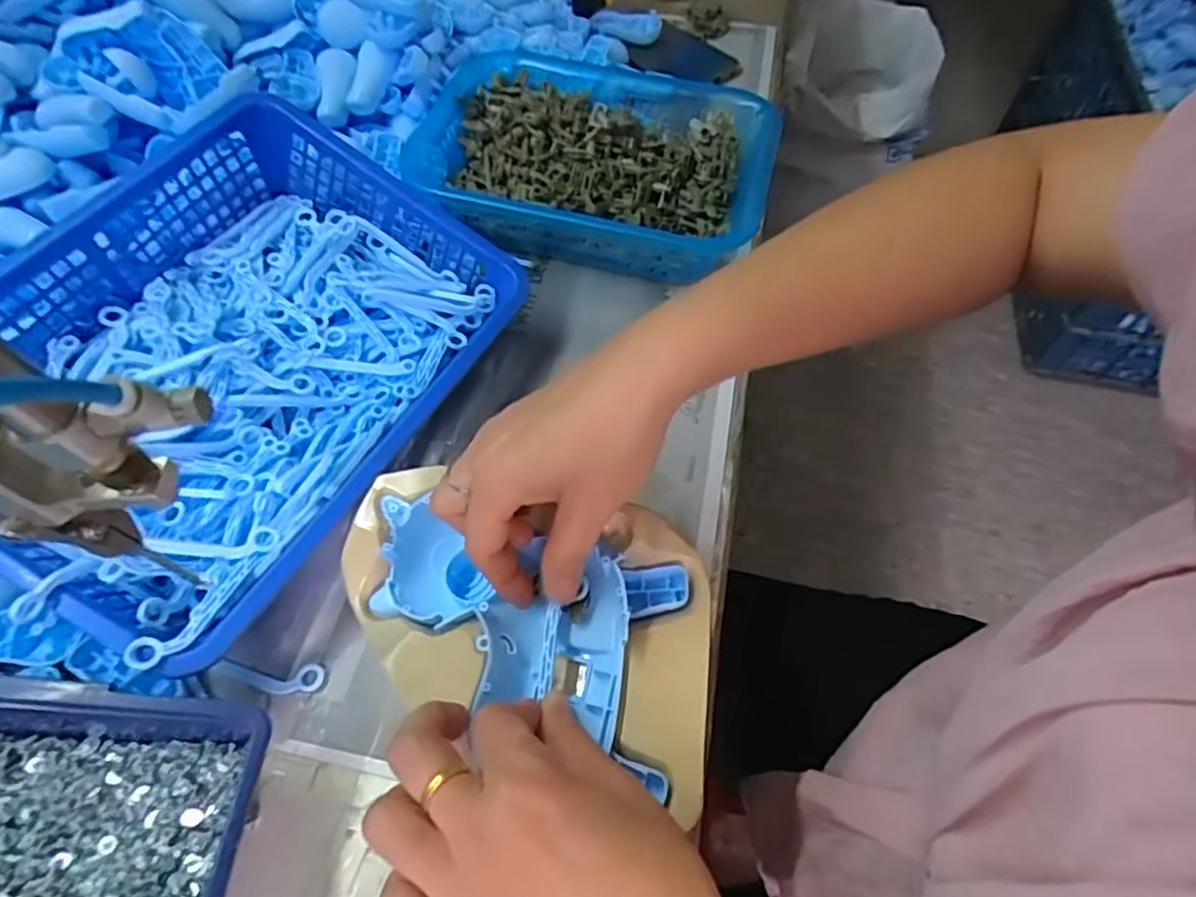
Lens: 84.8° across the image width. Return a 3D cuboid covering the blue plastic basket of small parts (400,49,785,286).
[{"bbox_3d":[-0.007,-0.219,0.502,0.269,0.055,0.194,16,59,7],"label":"blue plastic basket of small parts"}]

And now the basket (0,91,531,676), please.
[{"bbox_3d":[-0.208,-0.057,0.363,0.235,0.075,0.294,29,59,5],"label":"basket"}]

